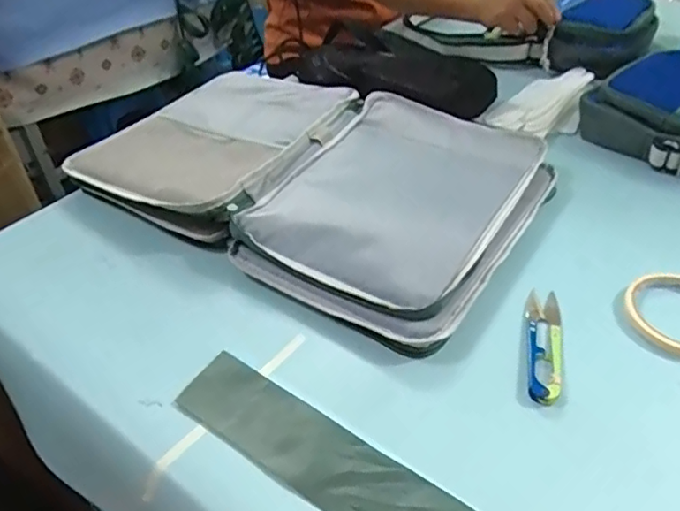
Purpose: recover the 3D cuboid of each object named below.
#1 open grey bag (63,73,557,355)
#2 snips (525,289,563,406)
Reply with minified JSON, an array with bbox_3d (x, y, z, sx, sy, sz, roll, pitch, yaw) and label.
[{"bbox_3d":[-0.034,-0.096,0.629,0.474,0.062,0.327,23,47,25],"label":"open grey bag"},{"bbox_3d":[0.167,0.070,0.458,0.027,0.011,0.118,8,42,11],"label":"snips"}]

